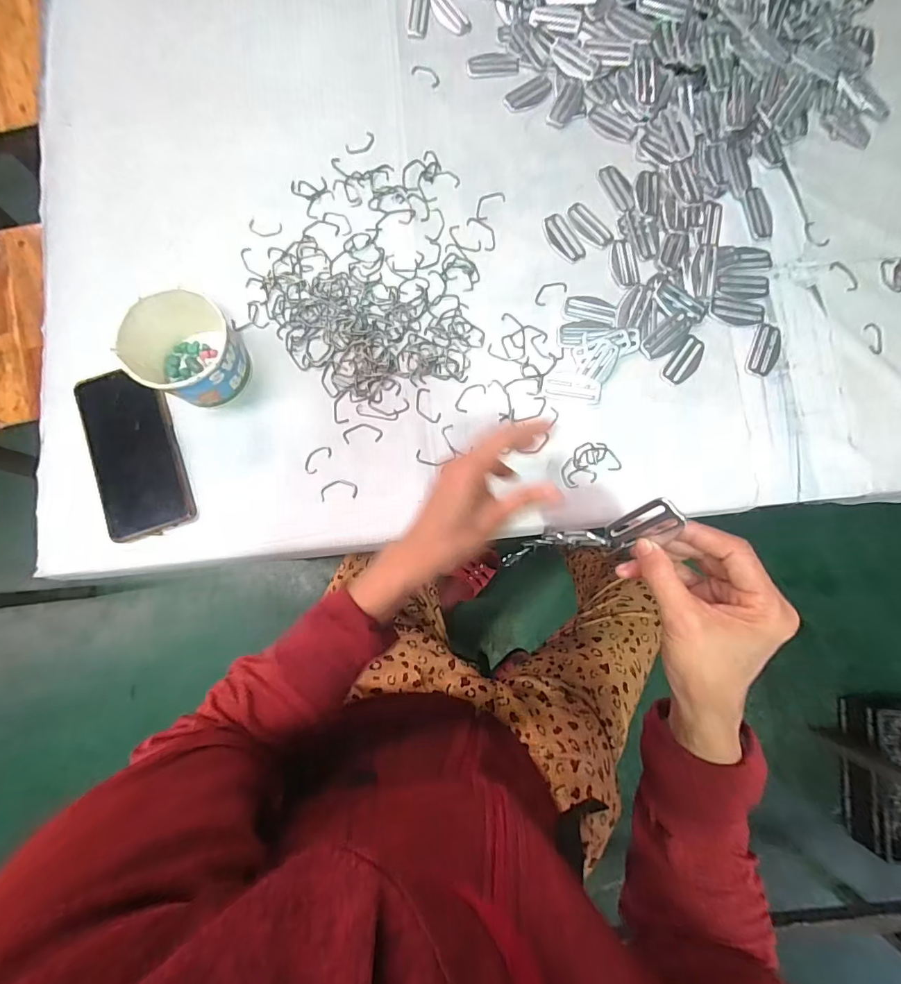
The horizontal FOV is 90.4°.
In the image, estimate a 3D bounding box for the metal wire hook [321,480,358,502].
[{"bbox_3d":[-0.112,-0.002,0.450,0.037,0.004,0.020,-6,83,-2],"label":"metal wire hook"}]

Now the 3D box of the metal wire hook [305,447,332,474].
[{"bbox_3d":[-0.134,-0.033,0.451,0.016,0.004,0.033,42,84,4],"label":"metal wire hook"}]

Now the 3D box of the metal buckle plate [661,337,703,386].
[{"bbox_3d":[0.251,-0.140,0.477,0.028,0.004,0.059,38,84,3],"label":"metal buckle plate"}]

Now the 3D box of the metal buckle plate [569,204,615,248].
[{"bbox_3d":[0.152,-0.291,0.489,0.057,0.004,0.027,44,84,4],"label":"metal buckle plate"}]

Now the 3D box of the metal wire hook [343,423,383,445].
[{"bbox_3d":[-0.089,-0.060,0.455,0.039,0.004,0.020,-3,83,-2],"label":"metal wire hook"}]

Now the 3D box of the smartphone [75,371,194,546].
[{"bbox_3d":[-0.310,-0.039,0.443,0.079,0.013,0.164,-18,84,-3],"label":"smartphone"}]

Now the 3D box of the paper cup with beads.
[{"bbox_3d":[-0.243,-0.129,0.423,0.084,0.078,0.079,0,83,-1],"label":"paper cup with beads"}]

